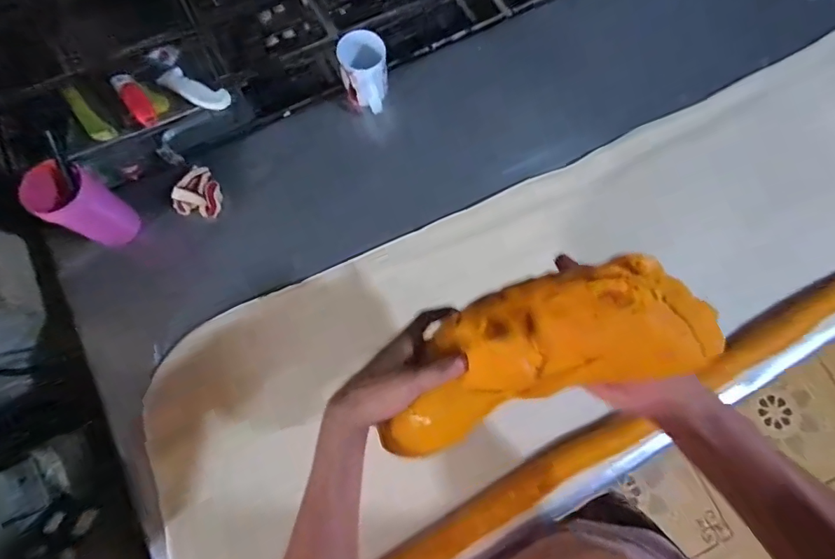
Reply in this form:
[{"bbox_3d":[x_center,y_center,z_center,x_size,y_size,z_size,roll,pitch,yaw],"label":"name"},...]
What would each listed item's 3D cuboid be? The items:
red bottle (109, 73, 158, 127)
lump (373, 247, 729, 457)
[{"bbox_3d":[-0.437,-0.278,0.668,0.032,0.031,0.120,-38,78,-10],"label":"red bottle"},{"bbox_3d":[0.087,0.074,0.390,0.307,0.059,0.118,-29,75,20],"label":"lump"}]

